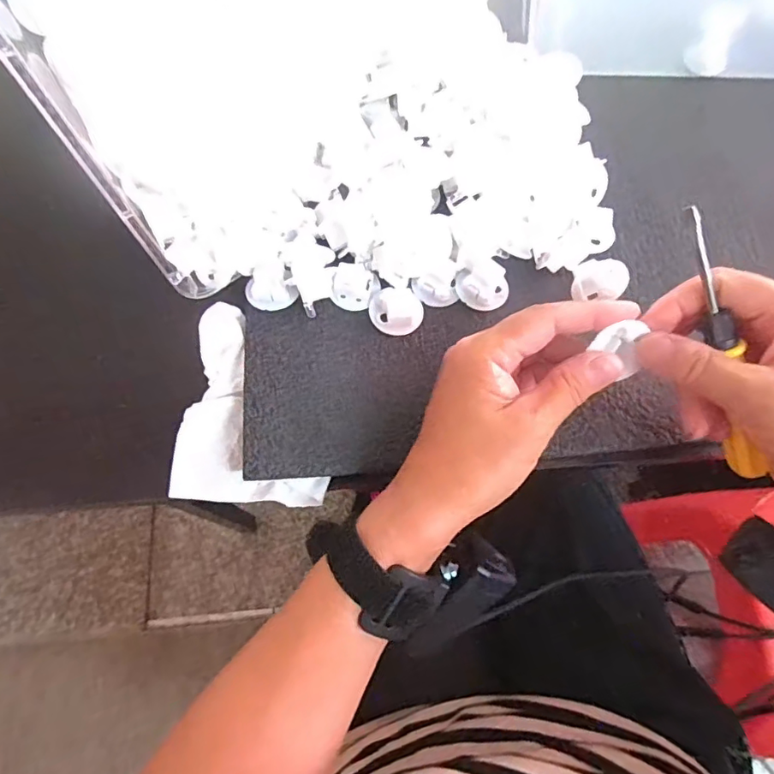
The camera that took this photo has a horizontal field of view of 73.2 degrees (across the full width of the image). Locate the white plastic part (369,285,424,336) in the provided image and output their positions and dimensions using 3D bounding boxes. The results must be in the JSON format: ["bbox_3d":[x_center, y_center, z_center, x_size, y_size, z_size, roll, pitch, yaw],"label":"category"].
[{"bbox_3d":[0.006,-0.048,0.317,0.032,0.011,0.029,-14,71,-5],"label":"white plastic part"}]

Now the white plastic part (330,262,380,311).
[{"bbox_3d":[-0.020,-0.062,0.321,0.030,0.012,0.025,-1,70,-1],"label":"white plastic part"}]

